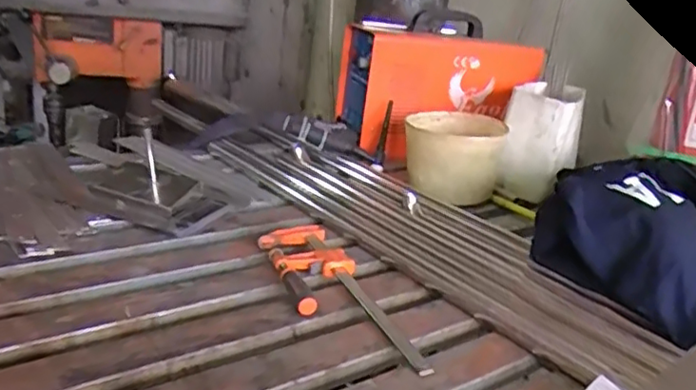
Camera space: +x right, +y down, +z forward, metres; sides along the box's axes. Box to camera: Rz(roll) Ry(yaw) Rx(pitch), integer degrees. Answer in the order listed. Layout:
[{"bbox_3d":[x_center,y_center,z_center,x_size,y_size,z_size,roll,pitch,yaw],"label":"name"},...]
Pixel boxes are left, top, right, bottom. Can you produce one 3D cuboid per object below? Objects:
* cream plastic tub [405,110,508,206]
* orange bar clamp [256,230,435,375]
[{"bbox_3d":[0.168,-0.065,1.028,0.148,0.114,0.128,10,20,6],"label":"cream plastic tub"},{"bbox_3d":[-0.012,0.107,0.667,0.095,0.030,0.277,-4,22,-26],"label":"orange bar clamp"}]

